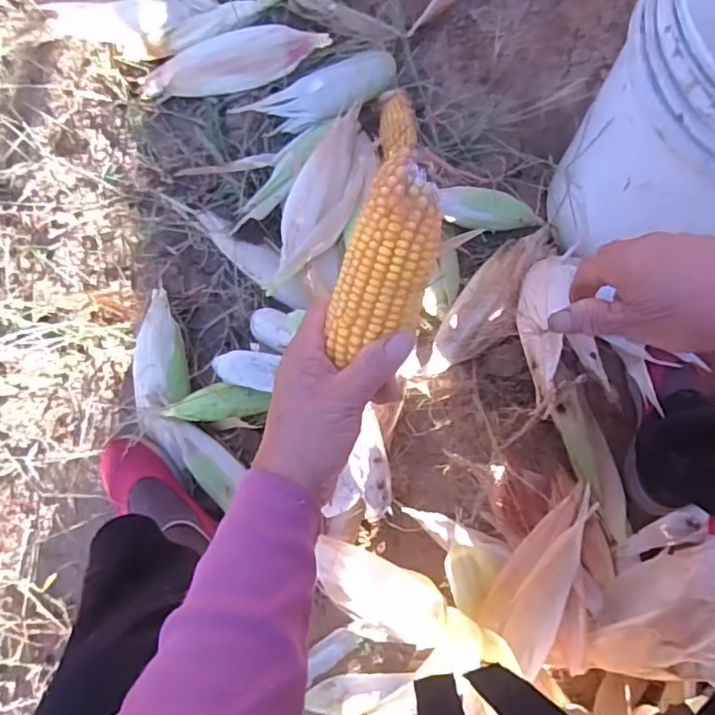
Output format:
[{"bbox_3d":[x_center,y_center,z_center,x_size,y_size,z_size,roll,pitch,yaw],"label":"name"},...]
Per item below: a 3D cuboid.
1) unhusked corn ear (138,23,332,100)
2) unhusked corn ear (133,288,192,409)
[{"bbox_3d":[-0.180,-0.420,0.802,0.282,0.061,0.068,-8,81,3],"label":"unhusked corn ear"},{"bbox_3d":[-0.274,-0.008,0.774,0.073,0.052,0.153,-4,81,4],"label":"unhusked corn ear"}]

